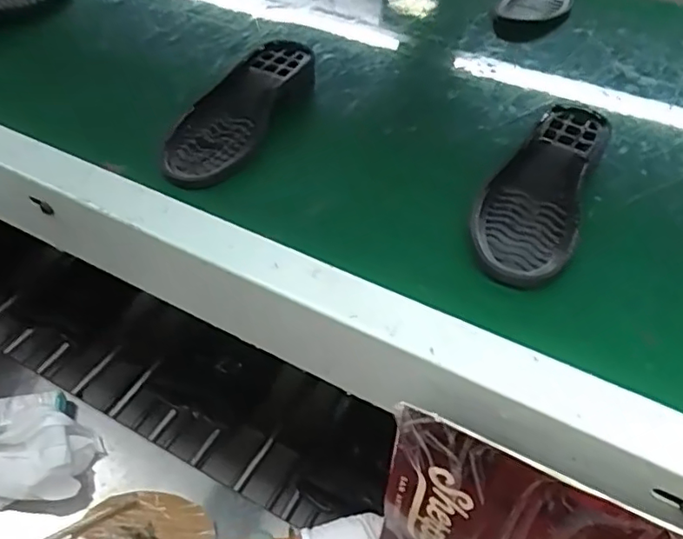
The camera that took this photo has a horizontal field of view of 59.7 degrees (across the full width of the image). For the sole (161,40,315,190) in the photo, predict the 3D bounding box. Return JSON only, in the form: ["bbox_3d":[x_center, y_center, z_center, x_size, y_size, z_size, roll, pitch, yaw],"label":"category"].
[{"bbox_3d":[-0.101,-0.144,0.537,0.084,0.035,0.208,15,48,12],"label":"sole"}]

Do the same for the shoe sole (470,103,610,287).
[{"bbox_3d":[0.158,-0.063,0.475,0.073,0.032,0.218,20,50,16],"label":"shoe sole"}]

